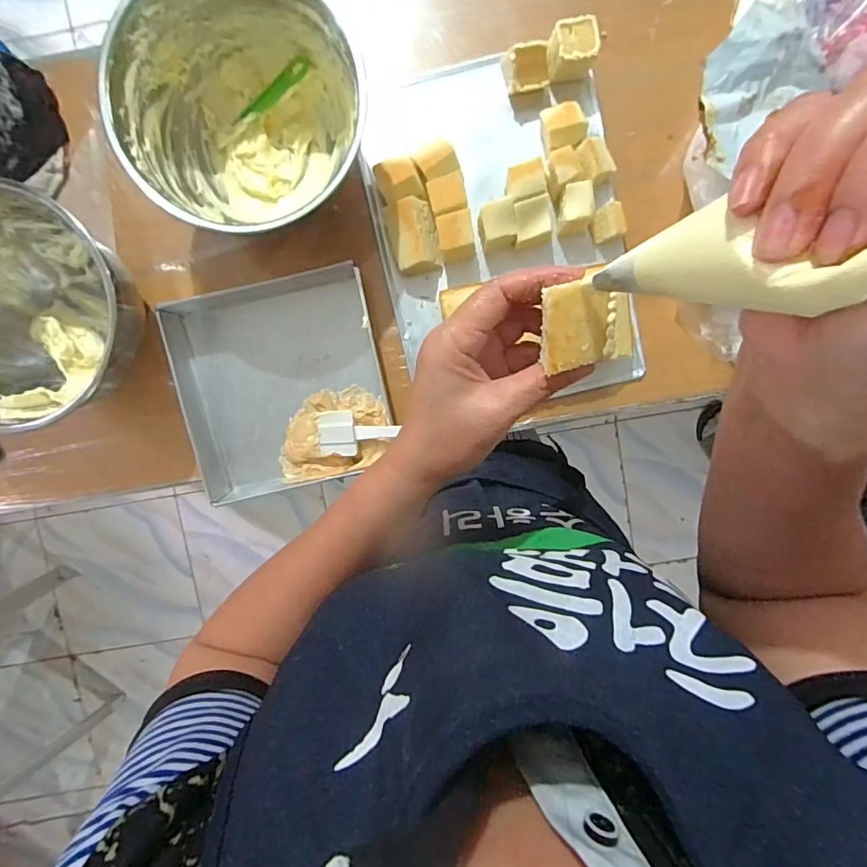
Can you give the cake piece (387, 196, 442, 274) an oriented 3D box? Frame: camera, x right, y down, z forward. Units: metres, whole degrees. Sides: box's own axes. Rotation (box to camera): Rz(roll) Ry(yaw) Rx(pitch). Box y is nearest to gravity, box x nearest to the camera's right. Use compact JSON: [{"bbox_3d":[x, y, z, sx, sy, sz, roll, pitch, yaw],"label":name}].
[{"bbox_3d":[-0.020,-0.205,0.515,0.048,0.041,0.072,-15,96,1],"label":"cake piece"}]

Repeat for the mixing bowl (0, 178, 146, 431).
[{"bbox_3d":[-0.390,-0.112,0.482,0.215,0.101,0.213,37,95,-4],"label":"mixing bowl"}]

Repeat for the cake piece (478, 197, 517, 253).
[{"bbox_3d":[0.064,-0.214,0.505,0.038,0.042,0.037,-14,96,1],"label":"cake piece"}]

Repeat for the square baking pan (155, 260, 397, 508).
[{"bbox_3d":[-0.166,-0.049,0.536,0.221,0.066,0.221,-11,96,1],"label":"square baking pan"}]

